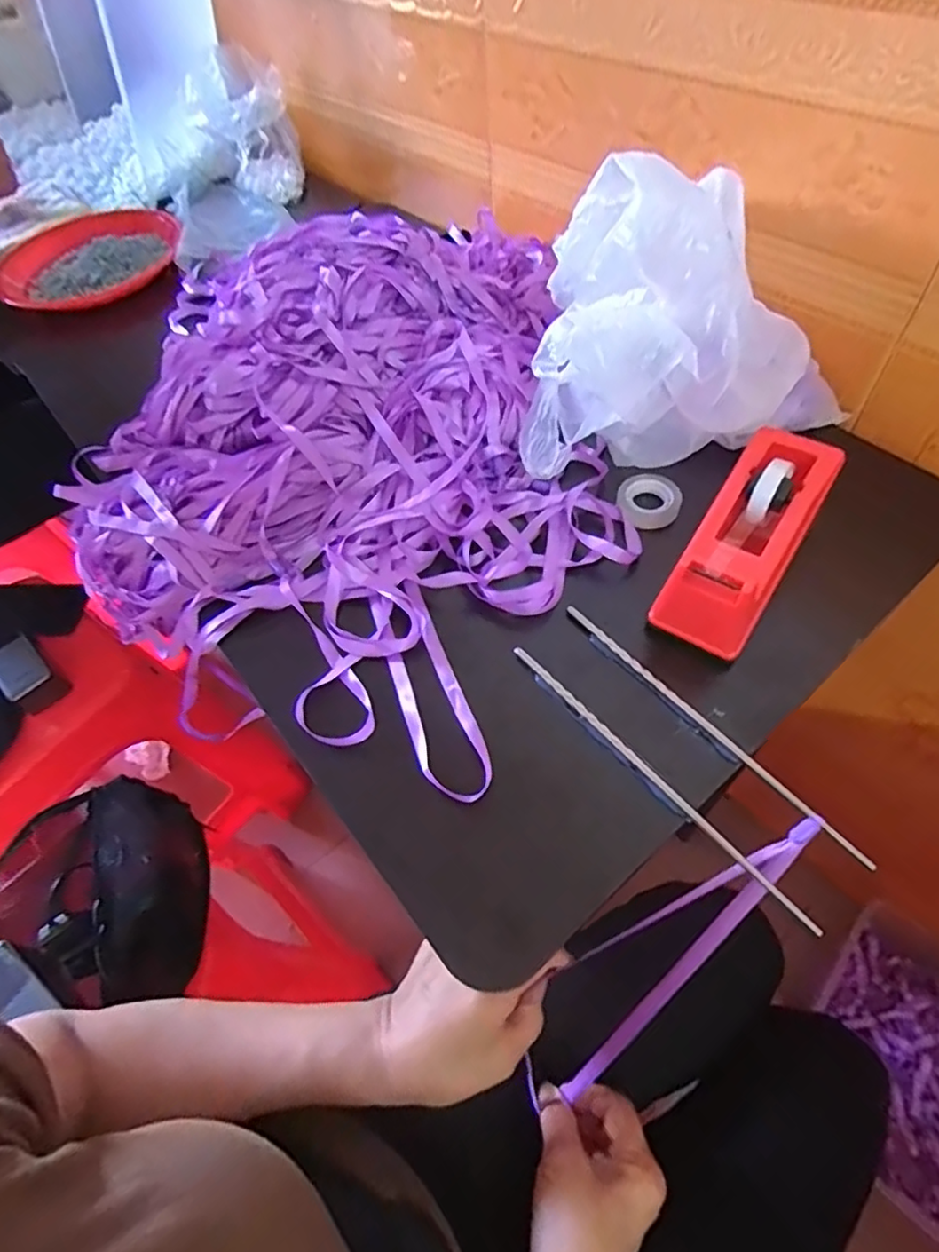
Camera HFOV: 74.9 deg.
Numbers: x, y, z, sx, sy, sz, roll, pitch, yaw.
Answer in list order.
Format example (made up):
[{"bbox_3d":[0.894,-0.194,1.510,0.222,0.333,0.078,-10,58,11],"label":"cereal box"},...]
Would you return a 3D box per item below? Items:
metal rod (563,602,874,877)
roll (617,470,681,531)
[{"bbox_3d":[0.145,0.060,0.387,0.007,0.009,0.227,-37,60,-17],"label":"metal rod"},{"bbox_3d":[0.139,-0.096,0.476,0.047,0.016,0.051,11,58,14],"label":"roll"}]

